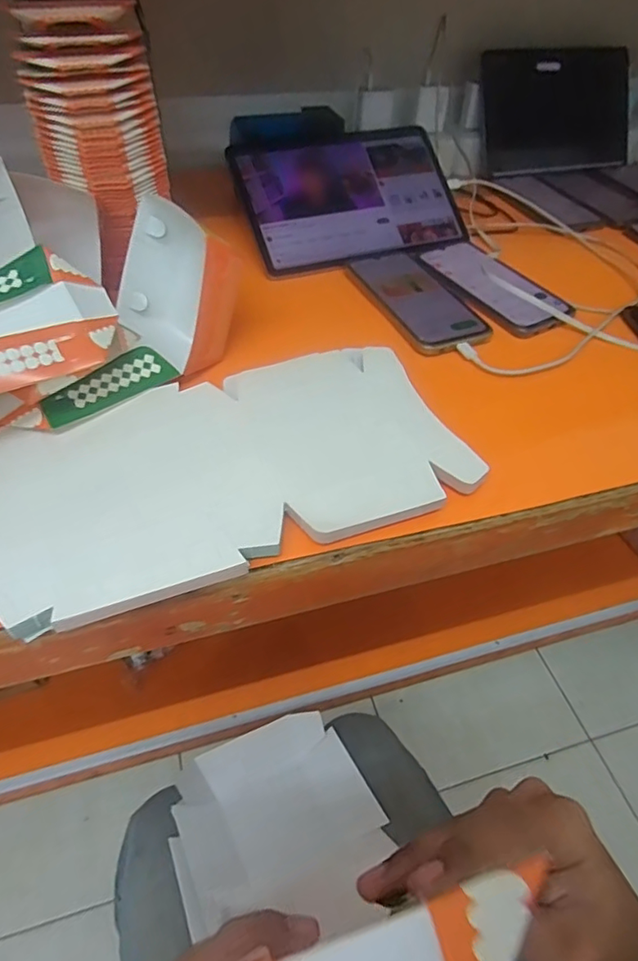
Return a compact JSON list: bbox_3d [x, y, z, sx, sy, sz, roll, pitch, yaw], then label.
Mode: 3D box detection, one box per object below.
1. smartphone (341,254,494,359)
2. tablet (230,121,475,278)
[{"bbox_3d":[0.098,-0.184,0.549,0.084,0.013,0.164,-18,51,-19],"label":"smartphone"},{"bbox_3d":[0.038,-0.325,0.616,0.250,0.015,0.162,-14,83,-15],"label":"tablet"}]

